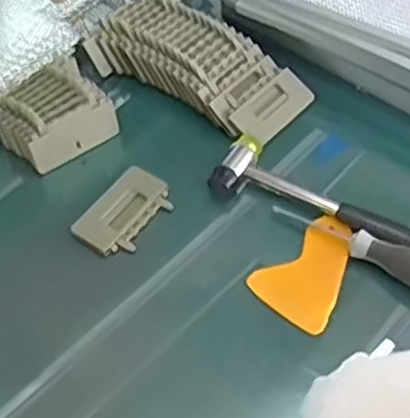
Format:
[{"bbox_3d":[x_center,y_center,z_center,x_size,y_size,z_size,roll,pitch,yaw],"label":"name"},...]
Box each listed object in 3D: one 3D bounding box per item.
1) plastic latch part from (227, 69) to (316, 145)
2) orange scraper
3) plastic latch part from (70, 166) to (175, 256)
[{"bbox_3d":[0.065,-0.097,0.679,0.043,0.009,0.087,44,61,5],"label":"plastic latch part"},{"bbox_3d":[0.091,0.051,0.576,0.096,0.007,0.068,-38,60,-22],"label":"orange scraper"},{"bbox_3d":[-0.068,0.002,0.619,0.053,0.013,0.087,30,61,23],"label":"plastic latch part"}]

